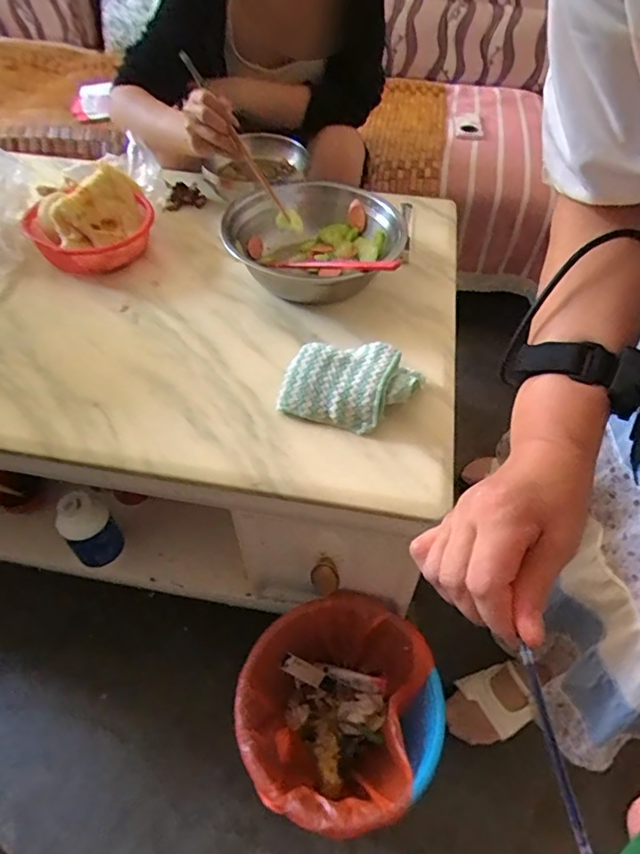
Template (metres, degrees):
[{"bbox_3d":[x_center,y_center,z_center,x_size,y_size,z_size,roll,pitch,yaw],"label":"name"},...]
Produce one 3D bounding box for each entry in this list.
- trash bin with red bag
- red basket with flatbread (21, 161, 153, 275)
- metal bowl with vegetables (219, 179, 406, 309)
[{"bbox_3d":[0.024,0.405,0.721,0.252,0.239,0.247,1,51,-1],"label":"trash bin with red bag"},{"bbox_3d":[-0.328,-0.305,0.733,0.174,0.077,0.174,1,52,-1],"label":"red basket with flatbread"},{"bbox_3d":[-0.012,-0.257,0.725,0.227,0.084,0.233,1,51,-1],"label":"metal bowl with vegetables"}]

